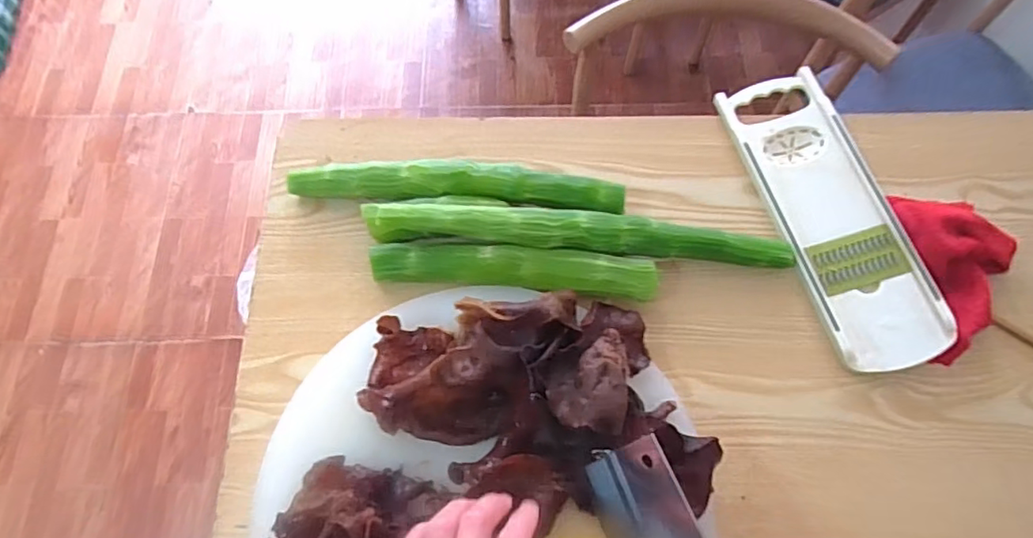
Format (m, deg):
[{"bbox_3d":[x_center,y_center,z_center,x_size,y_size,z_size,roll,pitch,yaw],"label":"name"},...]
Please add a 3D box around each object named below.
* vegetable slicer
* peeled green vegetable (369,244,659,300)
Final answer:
[{"bbox_3d":[0.305,-0.057,0.577,0.103,0.030,0.308,-14,70,-5],"label":"vegetable slicer"},{"bbox_3d":[-0.002,0.004,0.549,0.255,0.046,0.037,5,69,2],"label":"peeled green vegetable"}]

